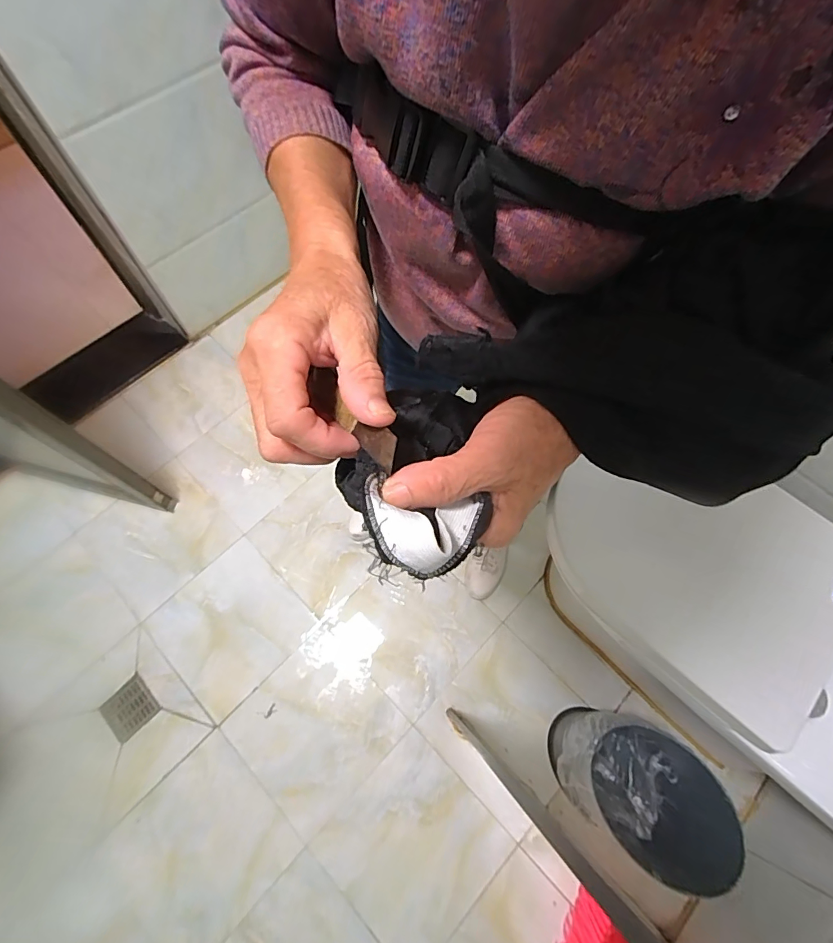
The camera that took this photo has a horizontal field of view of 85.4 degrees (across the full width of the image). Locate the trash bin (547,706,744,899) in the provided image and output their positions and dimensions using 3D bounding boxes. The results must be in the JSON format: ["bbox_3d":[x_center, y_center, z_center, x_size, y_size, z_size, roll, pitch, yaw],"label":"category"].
[{"bbox_3d":[0.398,0.572,0.841,0.245,0.301,0.193,33,70,12],"label":"trash bin"}]

